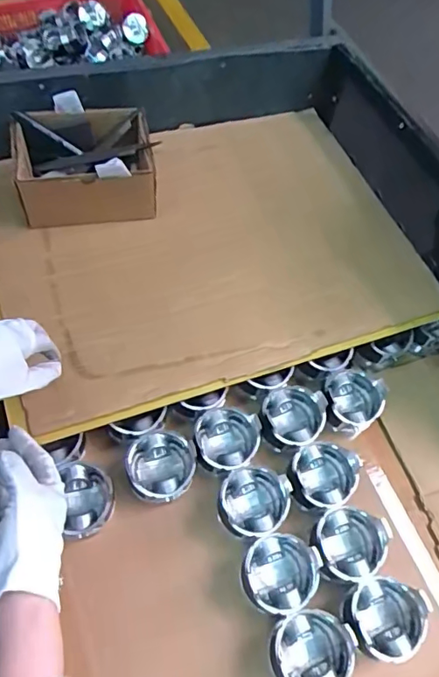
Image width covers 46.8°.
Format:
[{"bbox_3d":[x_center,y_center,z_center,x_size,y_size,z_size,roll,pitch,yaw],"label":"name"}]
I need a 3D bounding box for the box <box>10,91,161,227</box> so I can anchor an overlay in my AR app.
[{"bbox_3d":[-0.205,-0.263,0.783,0.198,0.114,0.152,-7,61,-11],"label":"box"}]

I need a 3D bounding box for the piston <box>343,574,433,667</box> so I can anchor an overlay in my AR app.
[{"bbox_3d":[0.195,0.330,0.595,0.091,0.070,0.085,3,59,-5],"label":"piston"}]

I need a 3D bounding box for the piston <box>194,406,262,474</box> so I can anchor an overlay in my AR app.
[{"bbox_3d":[0.010,0.140,0.696,0.086,0.054,0.089,3,59,-5],"label":"piston"}]

